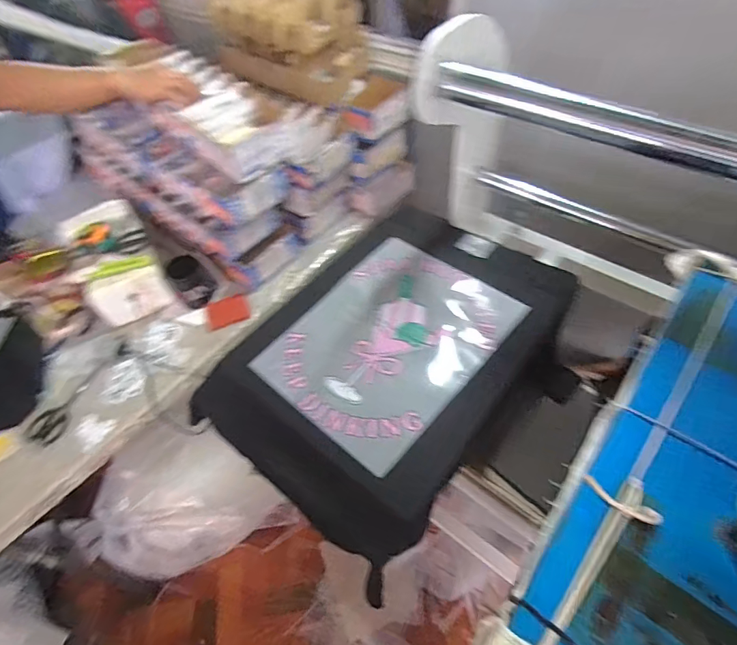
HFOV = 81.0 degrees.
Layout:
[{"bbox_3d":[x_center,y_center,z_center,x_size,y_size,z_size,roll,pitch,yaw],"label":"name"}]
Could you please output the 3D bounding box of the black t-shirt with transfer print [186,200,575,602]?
[{"bbox_3d":[0.063,0.055,0.757,0.433,0.106,0.603,34,62,26],"label":"black t-shirt with transfer print"}]

